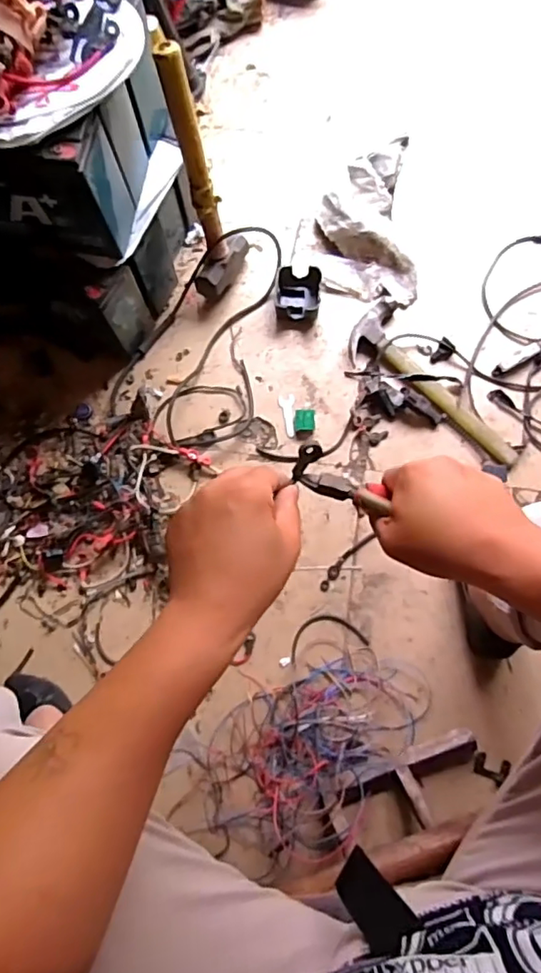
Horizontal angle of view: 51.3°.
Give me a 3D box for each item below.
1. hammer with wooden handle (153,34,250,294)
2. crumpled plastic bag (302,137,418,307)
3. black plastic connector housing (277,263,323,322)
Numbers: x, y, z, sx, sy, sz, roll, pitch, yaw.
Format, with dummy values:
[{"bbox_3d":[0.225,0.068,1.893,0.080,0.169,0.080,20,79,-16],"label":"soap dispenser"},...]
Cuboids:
[{"bbox_3d":[-0.102,-0.414,0.785,0.040,0.338,0.117,25,72,22],"label":"hammer with wooden handle"},{"bbox_3d":[0.154,-0.456,0.935,0.174,0.059,0.313,-2,76,1],"label":"crumpled plastic bag"},{"bbox_3d":[0.045,-0.309,0.909,0.070,0.039,0.085,4,76,2],"label":"black plastic connector housing"}]

